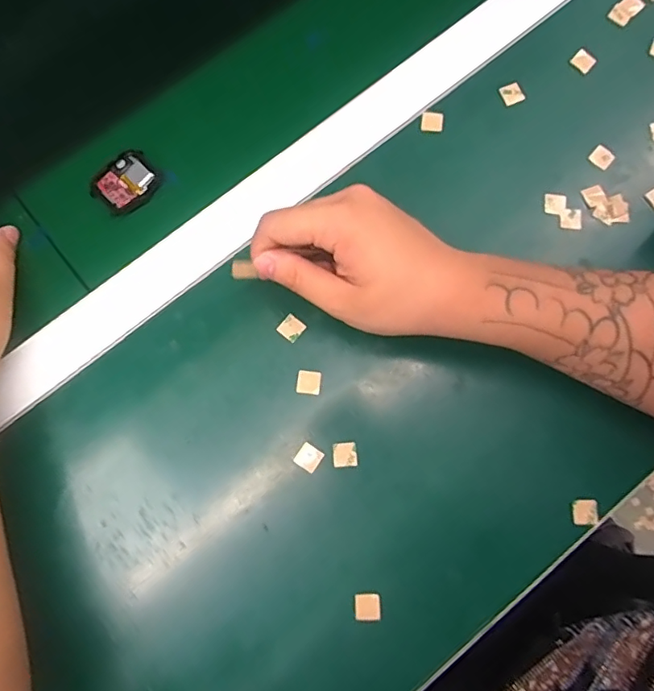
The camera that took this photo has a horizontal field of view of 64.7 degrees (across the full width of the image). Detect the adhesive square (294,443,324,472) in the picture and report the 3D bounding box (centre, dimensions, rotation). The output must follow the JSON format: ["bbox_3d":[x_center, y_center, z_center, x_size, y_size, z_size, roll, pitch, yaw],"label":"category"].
[{"bbox_3d":[-0.012,0.074,0.342,0.016,0.004,0.016,35,82,7],"label":"adhesive square"}]

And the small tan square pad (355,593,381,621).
[{"bbox_3d":[0.026,0.166,0.326,0.016,0.004,0.015,1,79,1],"label":"small tan square pad"}]

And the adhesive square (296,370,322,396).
[{"bbox_3d":[-0.012,0.025,0.352,0.016,0.004,0.016,9,79,2],"label":"adhesive square"}]

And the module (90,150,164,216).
[{"bbox_3d":[-0.146,-0.119,0.377,0.046,0.008,0.038,-41,81,-7],"label":"module"}]

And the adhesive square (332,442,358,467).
[{"bbox_3d":[0.012,0.073,0.343,0.016,0.004,0.016,-5,79,0],"label":"adhesive square"}]

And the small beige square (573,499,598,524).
[{"bbox_3d":[0.171,0.110,0.339,0.015,0.004,0.015,-2,78,-1],"label":"small beige square"}]

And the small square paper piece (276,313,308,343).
[{"bbox_3d":[-0.024,-0.012,0.358,0.016,0.004,0.016,38,82,7],"label":"small square paper piece"}]

